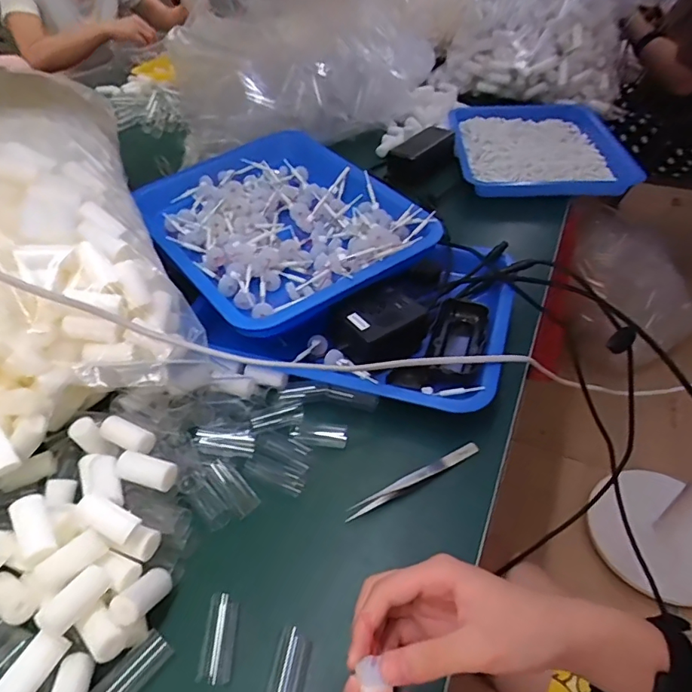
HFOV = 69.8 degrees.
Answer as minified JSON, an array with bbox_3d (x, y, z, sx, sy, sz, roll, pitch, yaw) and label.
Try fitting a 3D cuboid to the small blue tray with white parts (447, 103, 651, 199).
[{"bbox_3d":[0.323,-0.356,0.871,0.270,0.041,0.360,1,44,3],"label":"small blue tray with white parts"}]

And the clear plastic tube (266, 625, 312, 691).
[{"bbox_3d":[-0.037,0.204,0.310,0.020,0.021,0.048,6,44,8],"label":"clear plastic tube"}]

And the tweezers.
[{"bbox_3d":[0.057,0.110,0.411,0.128,0.007,0.012,-23,48,-20],"label":"tweezers"}]

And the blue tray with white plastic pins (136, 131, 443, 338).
[{"bbox_3d":[-0.088,-0.158,0.581,0.266,0.060,0.337,-30,50,-26],"label":"blue tray with white plastic pins"}]

